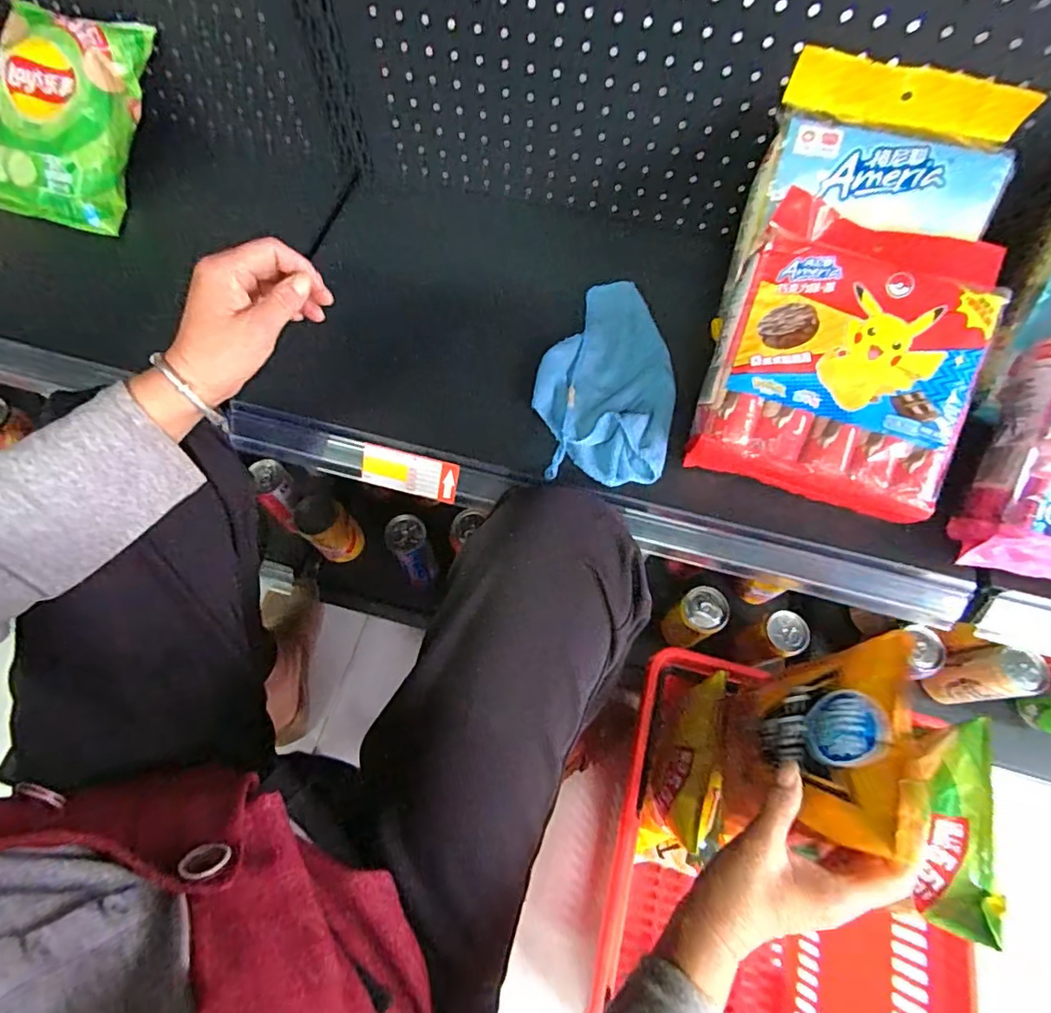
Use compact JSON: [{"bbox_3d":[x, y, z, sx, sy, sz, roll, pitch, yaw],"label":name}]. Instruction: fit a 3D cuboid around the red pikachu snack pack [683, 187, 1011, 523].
[{"bbox_3d":[0.262,-0.122,0.455,0.200,0.050,0.233,16,98,7],"label":"red pikachu snack pack"}]

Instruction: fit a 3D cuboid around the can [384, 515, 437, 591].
[{"bbox_3d":[-0.156,0.066,0.772,0.053,0.156,0.054,0,66,-1],"label":"can"}]

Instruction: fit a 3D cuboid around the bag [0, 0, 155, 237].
[{"bbox_3d":[-0.492,-0.415,0.582,0.151,0.043,0.210,14,96,-2],"label":"bag"}]

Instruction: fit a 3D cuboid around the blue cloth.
[{"bbox_3d":[0.079,-0.126,0.533,0.129,0.023,0.222,7,66,2],"label":"blue cloth"}]

